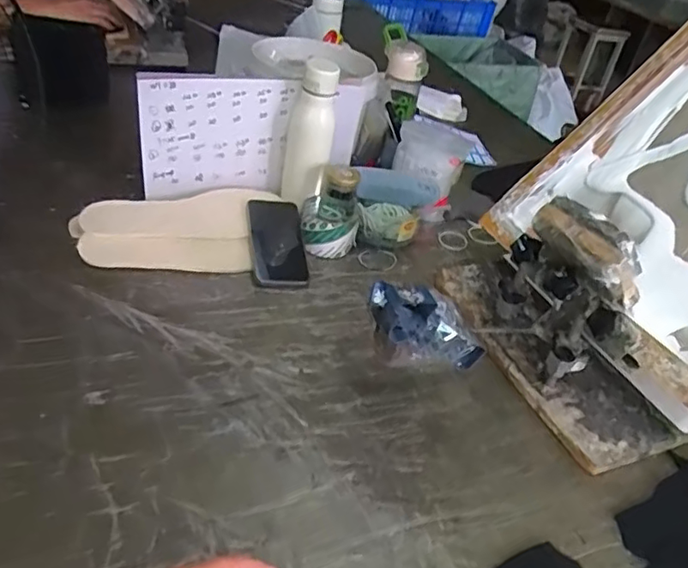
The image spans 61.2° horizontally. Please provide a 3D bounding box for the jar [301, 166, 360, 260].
[{"bbox_3d":[-0.017,-0.105,0.848,0.084,0.125,0.068,9,36,-4],"label":"jar"}]

